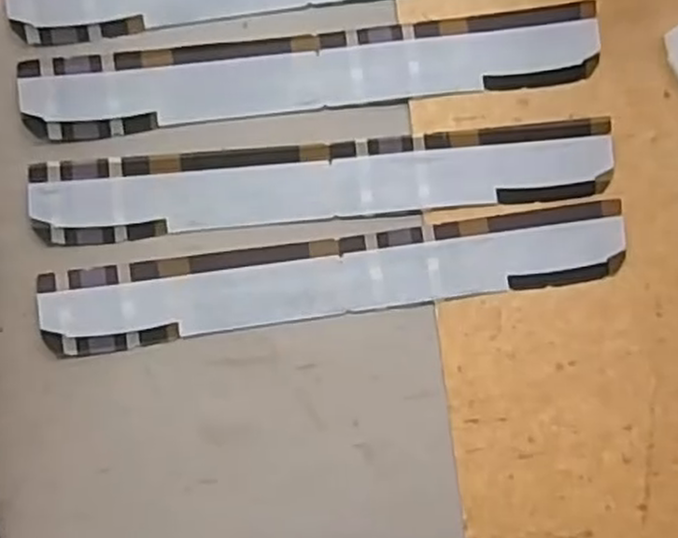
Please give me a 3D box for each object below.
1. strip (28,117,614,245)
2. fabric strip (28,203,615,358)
[{"bbox_3d":[-0.003,-0.040,0.340,0.258,0.006,0.036,-6,89,-6],"label":"strip"},{"bbox_3d":[0.001,0.003,0.336,0.257,0.005,0.036,-8,86,-5],"label":"fabric strip"}]

